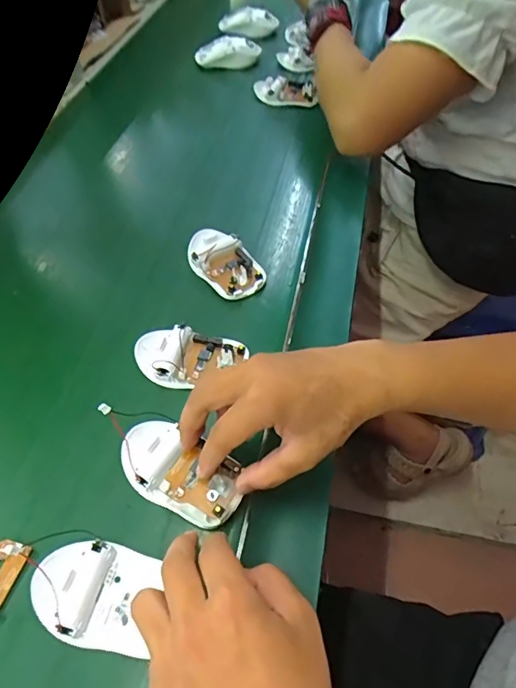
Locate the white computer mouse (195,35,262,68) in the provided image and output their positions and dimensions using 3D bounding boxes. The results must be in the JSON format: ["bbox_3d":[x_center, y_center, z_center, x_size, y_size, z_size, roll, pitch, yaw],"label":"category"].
[{"bbox_3d":[-0.048,-0.465,0.762,0.102,0.030,0.043,-3,49,-1],"label":"white computer mouse"}]

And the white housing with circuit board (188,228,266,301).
[{"bbox_3d":[-0.034,-0.083,0.485,0.051,0.030,0.095,-33,59,-22],"label":"white housing with circuit board"}]

